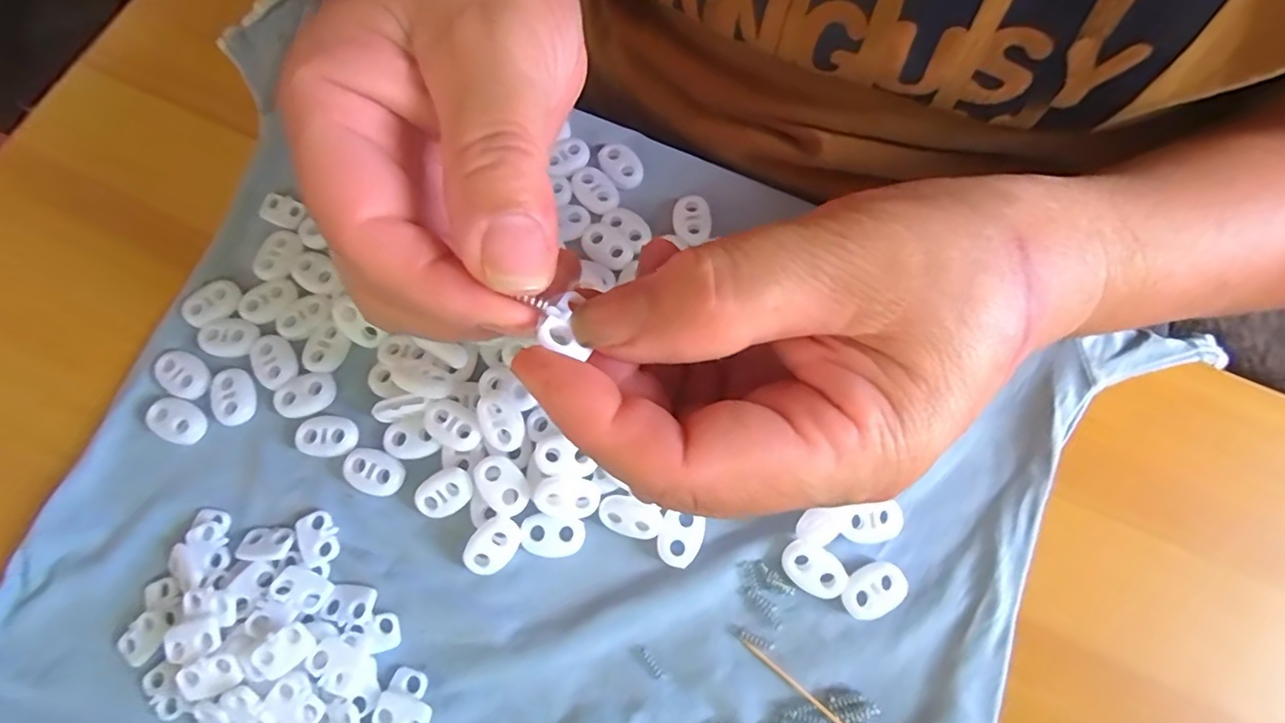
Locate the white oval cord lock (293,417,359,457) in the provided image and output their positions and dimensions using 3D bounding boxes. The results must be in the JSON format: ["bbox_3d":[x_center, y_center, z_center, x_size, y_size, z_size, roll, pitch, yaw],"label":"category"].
[{"bbox_3d":[-0.118,0.028,0.213,0.023,0.004,0.014,2,75,3],"label":"white oval cord lock"}]

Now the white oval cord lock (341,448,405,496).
[{"bbox_3d":[-0.098,0.040,0.209,0.022,0.004,0.015,15,76,6],"label":"white oval cord lock"}]

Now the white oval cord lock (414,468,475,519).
[{"bbox_3d":[-0.070,0.047,0.204,0.022,0.008,0.014,-29,76,-6],"label":"white oval cord lock"}]

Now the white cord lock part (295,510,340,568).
[{"bbox_3d":[-0.116,0.063,0.204,0.013,0.004,0.019,-23,75,-4],"label":"white cord lock part"}]

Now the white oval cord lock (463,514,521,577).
[{"bbox_3d":[-0.052,0.064,0.199,0.015,0.009,0.021,40,80,11],"label":"white oval cord lock"}]

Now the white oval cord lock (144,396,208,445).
[{"bbox_3d":[-0.176,0.022,0.215,0.022,0.004,0.015,18,76,7],"label":"white oval cord lock"}]

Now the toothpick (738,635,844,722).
[{"bbox_3d":[0.057,0.112,0.187,0.060,0.005,0.004,38,79,11],"label":"toothpick"}]

